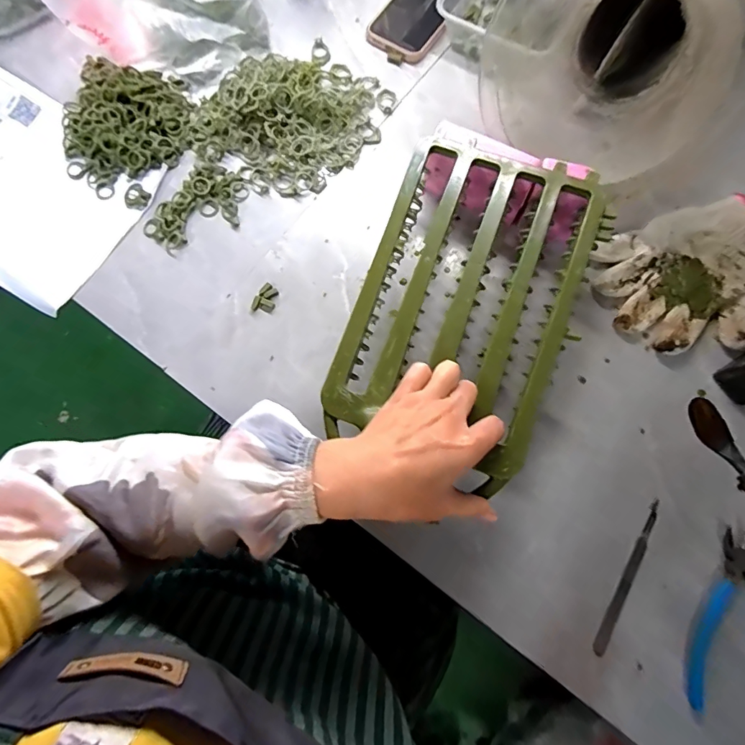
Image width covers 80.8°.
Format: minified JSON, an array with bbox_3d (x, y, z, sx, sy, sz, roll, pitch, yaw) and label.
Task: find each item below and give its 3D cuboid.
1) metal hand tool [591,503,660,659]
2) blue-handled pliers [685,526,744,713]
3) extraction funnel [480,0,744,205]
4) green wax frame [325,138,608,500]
[{"bbox_3d":[0.230,0.181,0.390,0.013,0.004,0.144,32,78,8],"label":"metal hand tool"},{"bbox_3d":[0.335,0.225,0.375,0.103,0.013,0.147,23,77,6],"label":"blue-handled pliers"},{"bbox_3d":[0.248,-0.315,0.425,0.208,0.182,0.214,33,78,8],"label":"extraction funnel"},{"bbox_3d":[0.084,-0.058,0.385,0.168,0.032,0.286,19,77,5],"label":"green wax frame"}]

